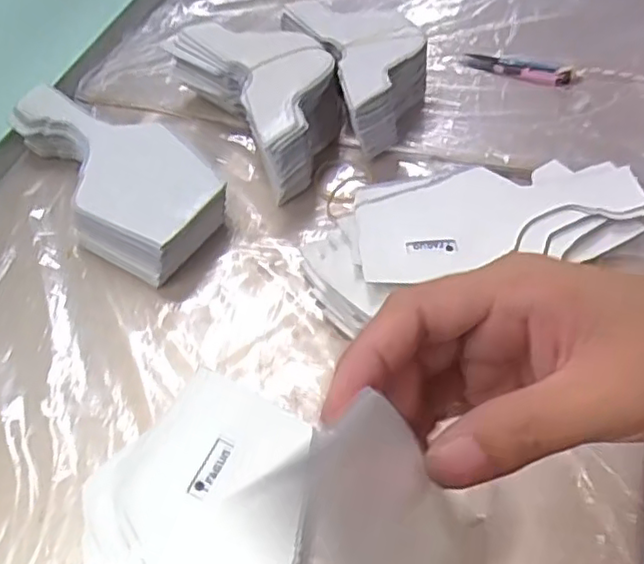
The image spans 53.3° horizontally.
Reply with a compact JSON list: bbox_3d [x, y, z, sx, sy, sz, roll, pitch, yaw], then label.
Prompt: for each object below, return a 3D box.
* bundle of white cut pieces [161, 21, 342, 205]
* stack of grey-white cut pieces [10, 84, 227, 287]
[{"bbox_3d":[-0.042,-0.161,0.552,0.101,0.066,0.181,-30,55,-17],"label":"bundle of white cut pieces"},{"bbox_3d":[-0.162,-0.086,0.512,0.100,0.056,0.207,-36,57,-21],"label":"stack of grey-white cut pieces"}]

